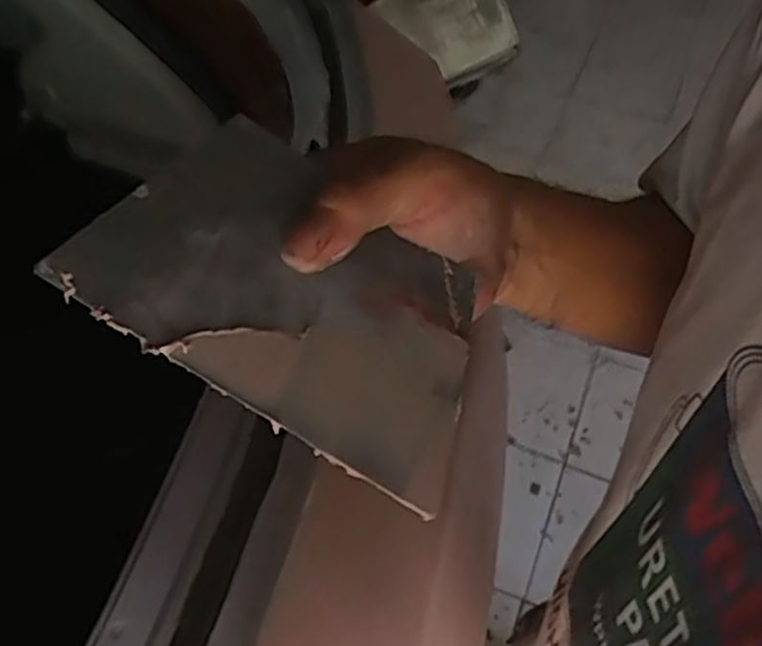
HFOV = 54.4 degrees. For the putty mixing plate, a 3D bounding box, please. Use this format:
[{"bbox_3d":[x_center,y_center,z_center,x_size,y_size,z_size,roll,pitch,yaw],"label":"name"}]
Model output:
[{"bbox_3d":[-0.025,-0.009,0.258,0.137,0.004,0.092,35,56,-13],"label":"putty mixing plate"}]

